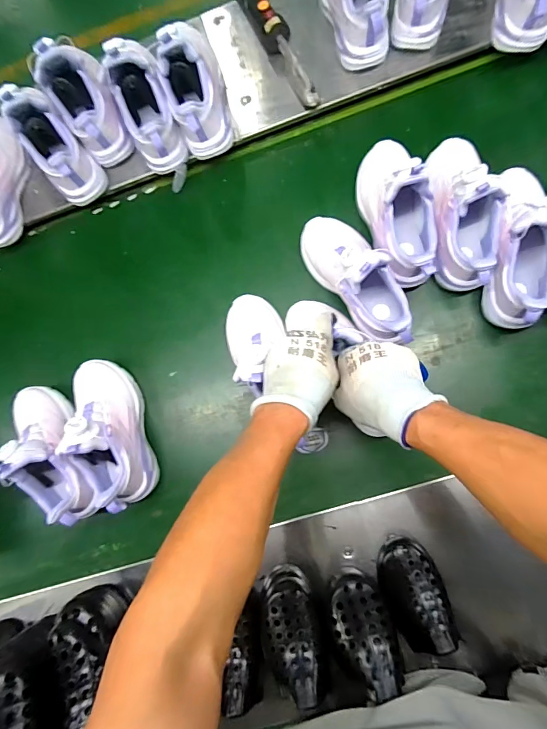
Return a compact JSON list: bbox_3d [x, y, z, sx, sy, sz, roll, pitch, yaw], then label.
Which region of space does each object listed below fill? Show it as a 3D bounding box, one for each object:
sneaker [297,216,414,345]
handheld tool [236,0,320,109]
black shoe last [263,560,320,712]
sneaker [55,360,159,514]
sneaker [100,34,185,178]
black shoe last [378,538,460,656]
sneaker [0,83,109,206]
[{"bbox_3d":[0.112,-0.127,0.530,0.078,0.111,0.221,-35,65,0],"label":"sneaker"},{"bbox_3d":[0.000,-0.507,0.604,0.032,0.040,0.262,-30,82,1],"label":"handheld tool"},{"bbox_3d":[0.020,0.313,0.473,0.072,0.068,0.146,-14,49,3],"label":"black shoe last"},{"bbox_3d":[-0.236,0.093,0.560,0.082,0.129,0.216,-20,82,2],"label":"sneaker"},{"bbox_3d":[-0.183,-0.362,0.568,0.076,0.091,0.162,-20,117,2],"label":"sneaker"},{"bbox_3d":[0.170,0.275,0.476,0.074,0.074,0.115,-23,82,2],"label":"black shoe last"},{"bbox_3d":[-0.322,-0.315,0.581,0.080,0.101,0.164,-34,125,0],"label":"sneaker"}]

